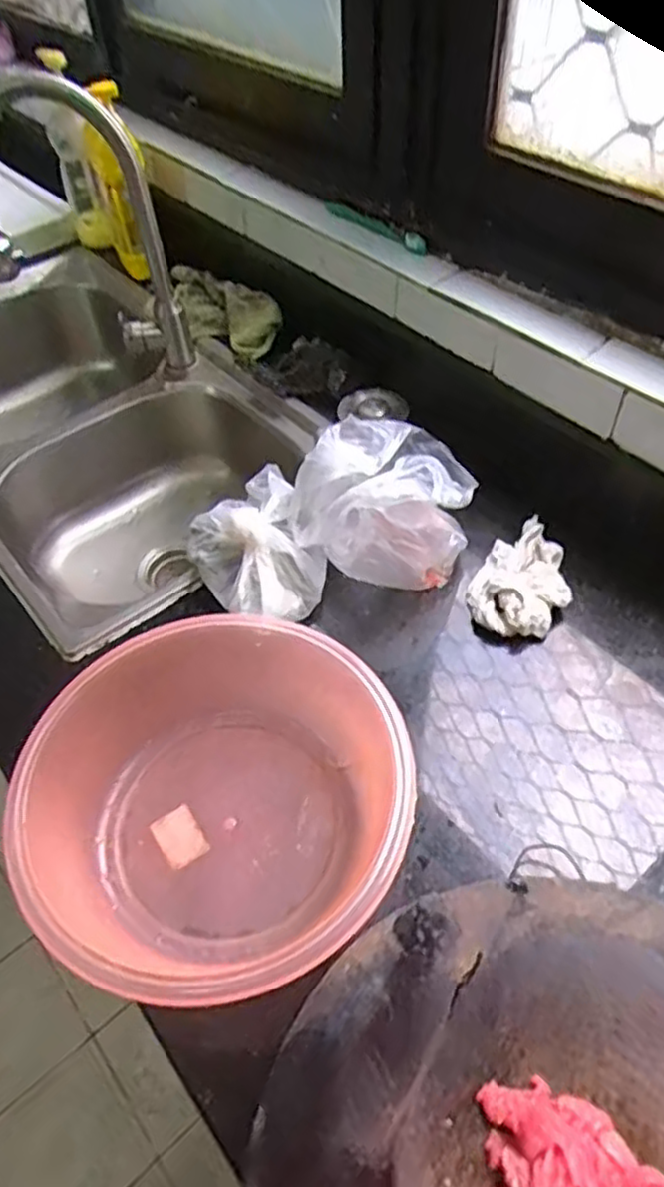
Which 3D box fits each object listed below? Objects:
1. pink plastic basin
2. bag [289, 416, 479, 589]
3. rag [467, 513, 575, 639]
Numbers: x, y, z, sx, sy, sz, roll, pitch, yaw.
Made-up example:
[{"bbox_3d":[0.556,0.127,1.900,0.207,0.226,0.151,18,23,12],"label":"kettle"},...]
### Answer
[{"bbox_3d":[-0.080,0.156,0.531,0.264,0.099,0.264,-1,50,2],"label":"pink plastic basin"},{"bbox_3d":[0.051,-0.093,0.715,0.163,0.137,0.146,12,52,12],"label":"bag"},{"bbox_3d":[0.190,-0.017,0.701,0.087,0.046,0.144,25,56,21],"label":"rag"}]

